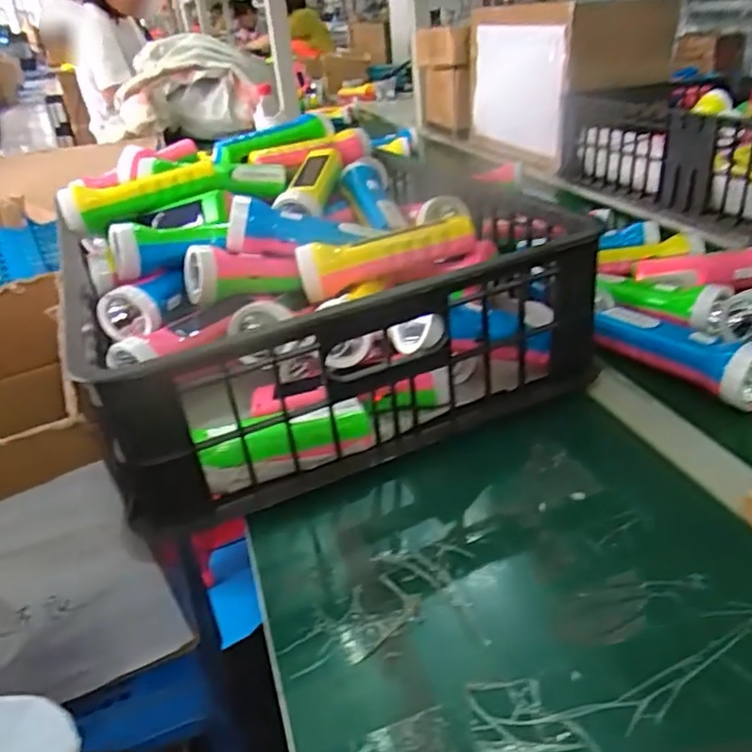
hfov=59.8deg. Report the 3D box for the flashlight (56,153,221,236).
[{"bbox_3d":[-0.250,-0.190,0.698,0.165,0.047,0.041,-7,30,-2],"label":"flashlight"}]

